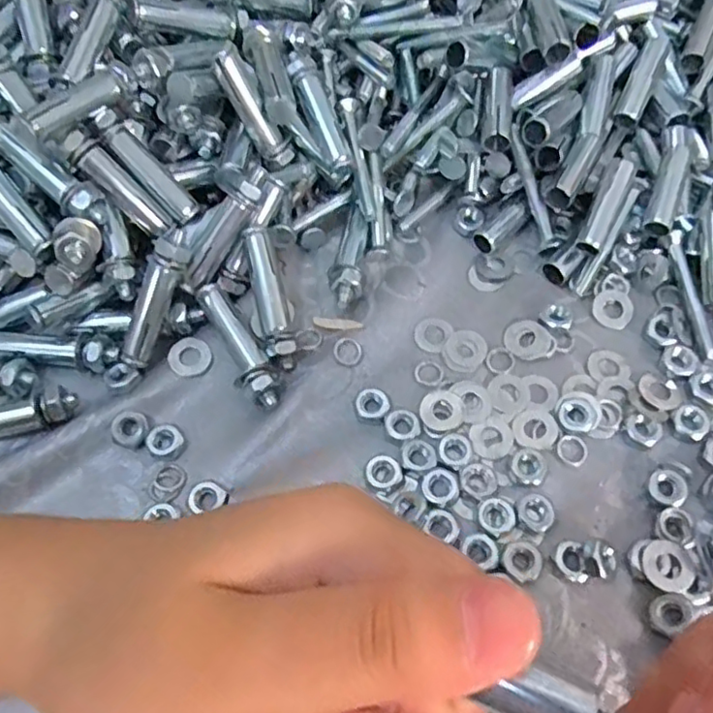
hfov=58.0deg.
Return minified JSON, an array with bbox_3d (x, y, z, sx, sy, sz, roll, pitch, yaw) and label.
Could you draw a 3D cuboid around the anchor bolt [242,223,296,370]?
[{"bbox_3d":[-0.034,-0.023,0.251,0.012,0.008,0.055,-13,92,-3],"label":"anchor bolt"}]

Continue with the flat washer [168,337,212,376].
[{"bbox_3d":[-0.067,-0.001,0.256,0.016,0.004,0.016,0,62,1],"label":"flat washer"}]

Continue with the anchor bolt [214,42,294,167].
[{"bbox_3d":[-0.043,-0.101,0.263,0.010,0.049,0.013,-42,36,-16],"label":"anchor bolt"}]

